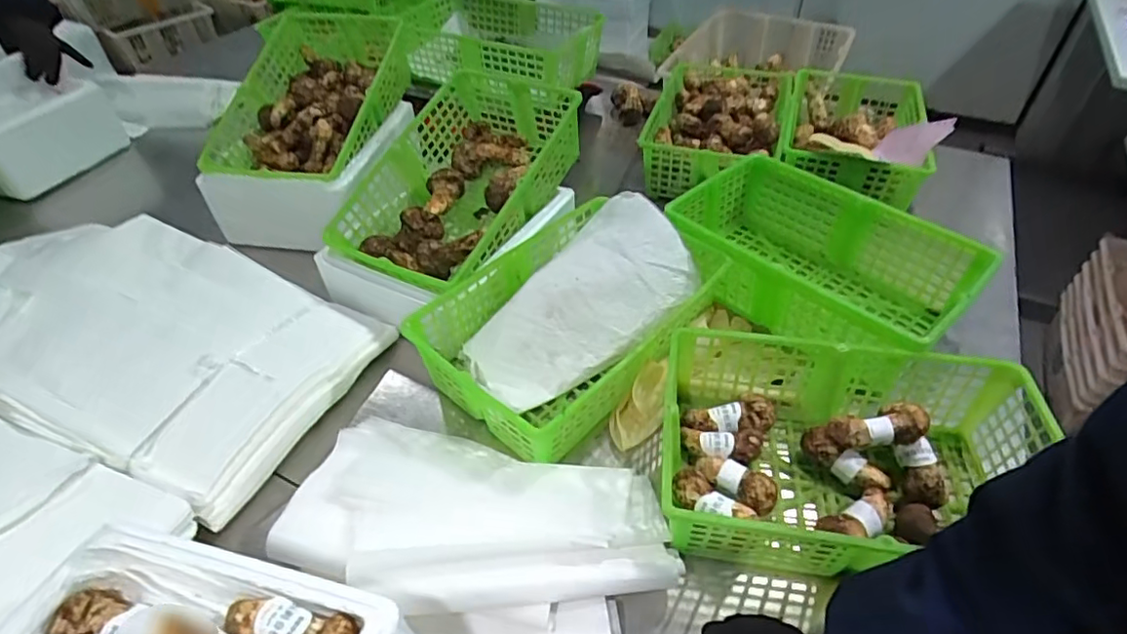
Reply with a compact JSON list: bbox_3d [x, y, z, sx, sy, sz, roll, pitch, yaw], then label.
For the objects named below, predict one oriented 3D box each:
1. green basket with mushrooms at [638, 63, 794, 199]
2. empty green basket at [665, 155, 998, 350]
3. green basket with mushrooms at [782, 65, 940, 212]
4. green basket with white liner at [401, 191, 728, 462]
[{"bbox_3d":[0.270,-0.335,1.022,0.215,0.102,0.379,12,46,13],"label":"green basket with mushrooms"},{"bbox_3d":[0.315,-0.069,0.750,0.338,0.119,0.225,33,53,30],"label":"empty green basket"},{"bbox_3d":[0.490,-0.315,1.003,0.227,0.095,0.379,17,47,18],"label":"green basket with mushrooms"},{"bbox_3d":[0.013,0.000,0.703,0.226,0.106,0.348,32,53,29],"label":"green basket with white liner"}]

